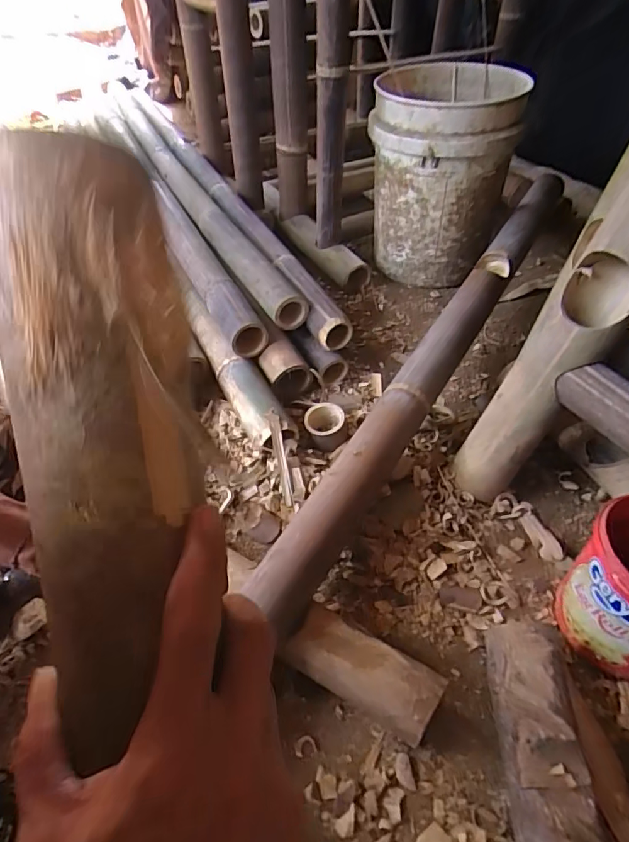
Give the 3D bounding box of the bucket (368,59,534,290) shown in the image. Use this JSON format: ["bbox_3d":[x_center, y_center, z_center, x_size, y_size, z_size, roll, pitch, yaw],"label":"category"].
[{"bbox_3d":[0.268,-0.534,1.083,0.272,0.380,0.288,9,47,6],"label":"bucket"}]

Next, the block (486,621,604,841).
[{"bbox_3d":[0.209,0.329,0.444,0.070,0.068,0.274,3,47,0],"label":"block"}]

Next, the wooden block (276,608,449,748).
[{"bbox_3d":[0.050,0.263,0.512,0.156,0.058,0.069,25,51,20],"label":"wooden block"}]

